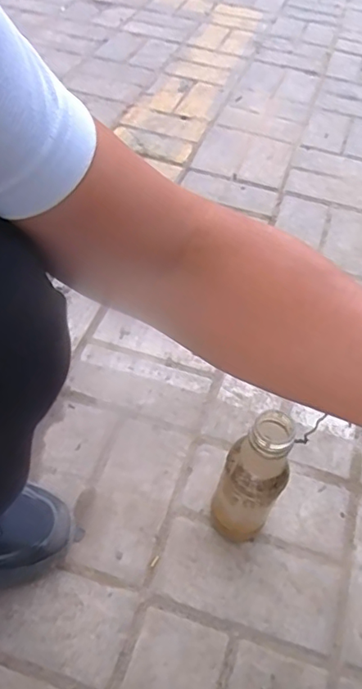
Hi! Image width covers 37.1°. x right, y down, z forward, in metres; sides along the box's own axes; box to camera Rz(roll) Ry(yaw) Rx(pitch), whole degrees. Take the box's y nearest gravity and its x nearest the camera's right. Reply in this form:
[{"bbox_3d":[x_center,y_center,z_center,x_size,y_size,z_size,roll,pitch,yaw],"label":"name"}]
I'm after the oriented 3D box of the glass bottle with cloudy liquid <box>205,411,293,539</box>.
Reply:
[{"bbox_3d":[0.069,0.138,0.540,0.059,0.191,0.049,19,51,11],"label":"glass bottle with cloudy liquid"}]

